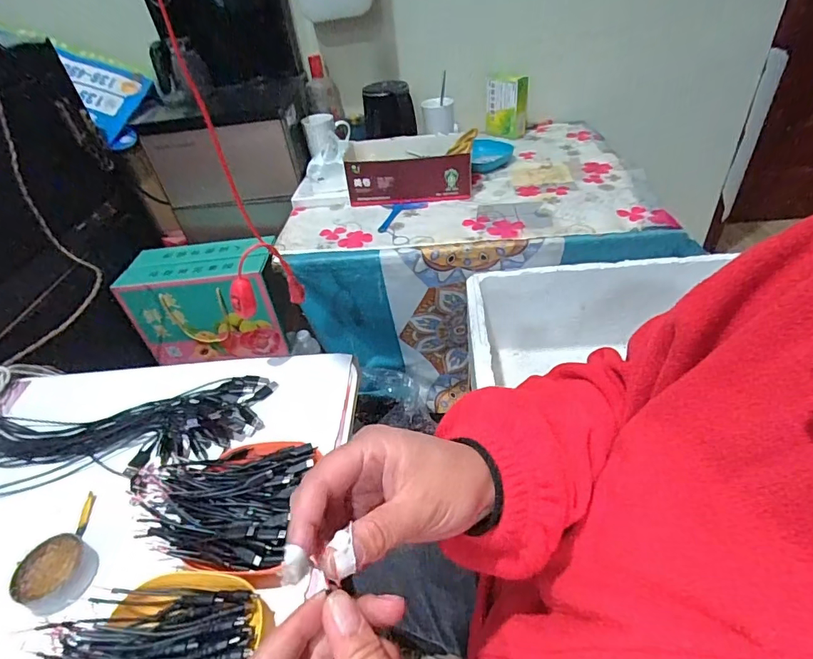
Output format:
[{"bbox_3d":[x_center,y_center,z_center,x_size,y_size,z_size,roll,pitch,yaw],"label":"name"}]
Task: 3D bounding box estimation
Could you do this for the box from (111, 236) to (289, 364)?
[{"bbox_3d":[-0.460,-0.064,1.080,0.322,0.233,0.150,-6,40,2],"label":"box"}]

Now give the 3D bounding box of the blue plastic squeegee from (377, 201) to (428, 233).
[{"bbox_3d":[-0.006,-0.226,0.906,0.091,0.011,0.113,-1,41,8],"label":"blue plastic squeegee"}]

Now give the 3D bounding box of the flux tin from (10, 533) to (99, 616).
[{"bbox_3d":[-0.338,0.234,0.438,0.067,0.021,0.062,-5,40,4],"label":"flux tin"}]

